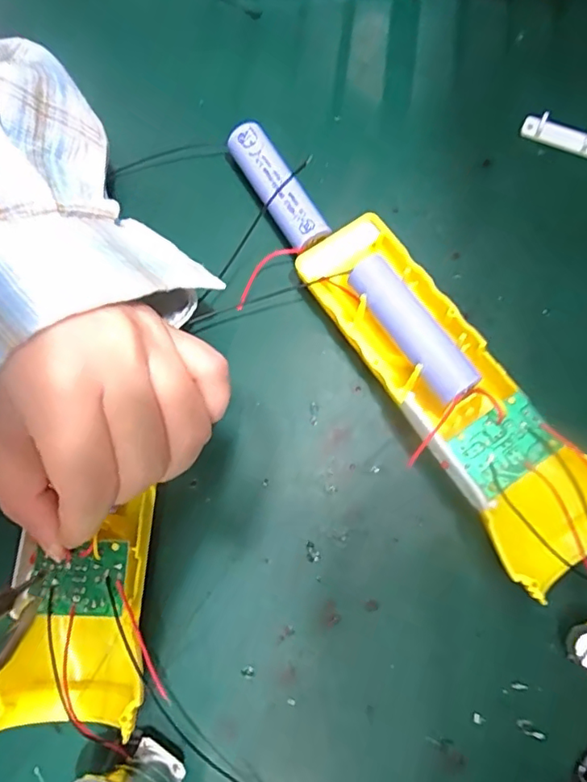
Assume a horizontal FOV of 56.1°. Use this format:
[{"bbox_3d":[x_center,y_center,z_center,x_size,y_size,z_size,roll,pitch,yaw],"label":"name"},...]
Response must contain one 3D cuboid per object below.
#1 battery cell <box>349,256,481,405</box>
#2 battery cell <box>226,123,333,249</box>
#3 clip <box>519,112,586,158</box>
[{"bbox_3d":[0.047,-0.024,0.220,0.018,0.018,0.065,-34,73,-7],"label":"battery cell"},{"bbox_3d":[-0.008,-0.091,0.252,0.018,0.020,0.065,-32,78,-6],"label":"battery cell"},{"bbox_3d":[0.127,-0.121,0.261,0.037,0.007,0.011,20,77,6],"label":"clip"}]

